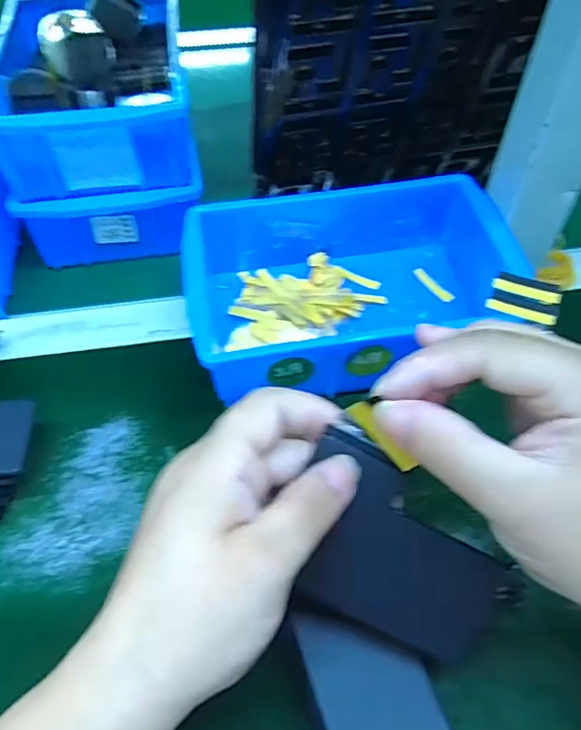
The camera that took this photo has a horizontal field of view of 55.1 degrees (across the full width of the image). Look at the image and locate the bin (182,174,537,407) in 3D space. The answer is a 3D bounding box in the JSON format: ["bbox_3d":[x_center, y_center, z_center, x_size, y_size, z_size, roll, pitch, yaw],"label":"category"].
[{"bbox_3d":[0.037,-0.056,0.372,0.205,0.063,0.141,-8,54,-7],"label":"bin"}]

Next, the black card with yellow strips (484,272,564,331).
[{"bbox_3d":[0.133,-0.036,0.318,0.037,0.008,0.030,19,61,16],"label":"black card with yellow strips"}]

